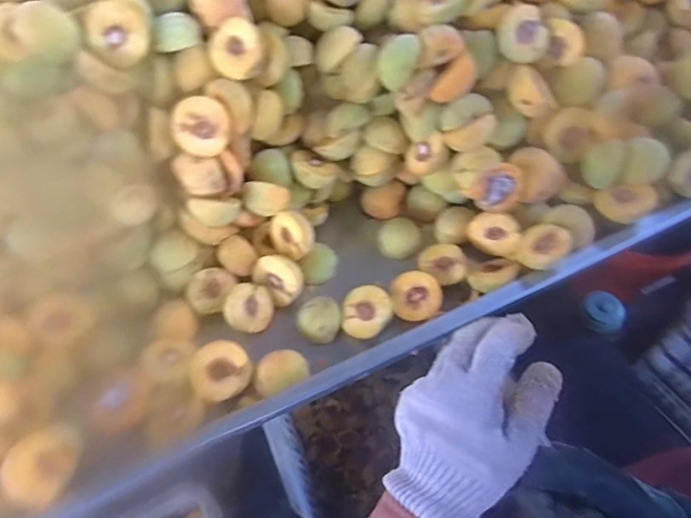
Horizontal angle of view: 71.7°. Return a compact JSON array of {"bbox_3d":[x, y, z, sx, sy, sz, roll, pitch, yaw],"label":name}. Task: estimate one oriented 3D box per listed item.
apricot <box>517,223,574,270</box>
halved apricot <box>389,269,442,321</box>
[{"bbox_3d":[0.248,-0.014,0.595,0.062,0.021,0.062,-15,54,28],"label":"apricot"},{"bbox_3d":[0.090,0.046,0.607,0.062,0.023,0.062,-2,58,4],"label":"halved apricot"}]

